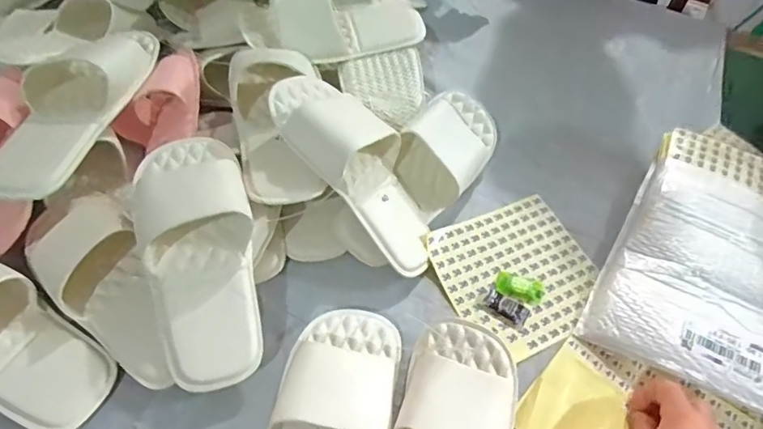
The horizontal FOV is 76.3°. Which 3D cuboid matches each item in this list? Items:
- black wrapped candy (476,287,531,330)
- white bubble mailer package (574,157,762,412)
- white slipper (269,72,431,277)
[{"bbox_3d":[0.126,0.095,0.497,0.048,0.004,0.028,31,59,15],"label":"black wrapped candy"},{"bbox_3d":[0.361,0.065,0.513,0.210,0.050,0.269,29,59,14],"label":"white bubble mailer package"},{"bbox_3d":[-0.020,-0.047,0.499,0.107,0.074,0.240,-40,99,-26],"label":"white slipper"}]

